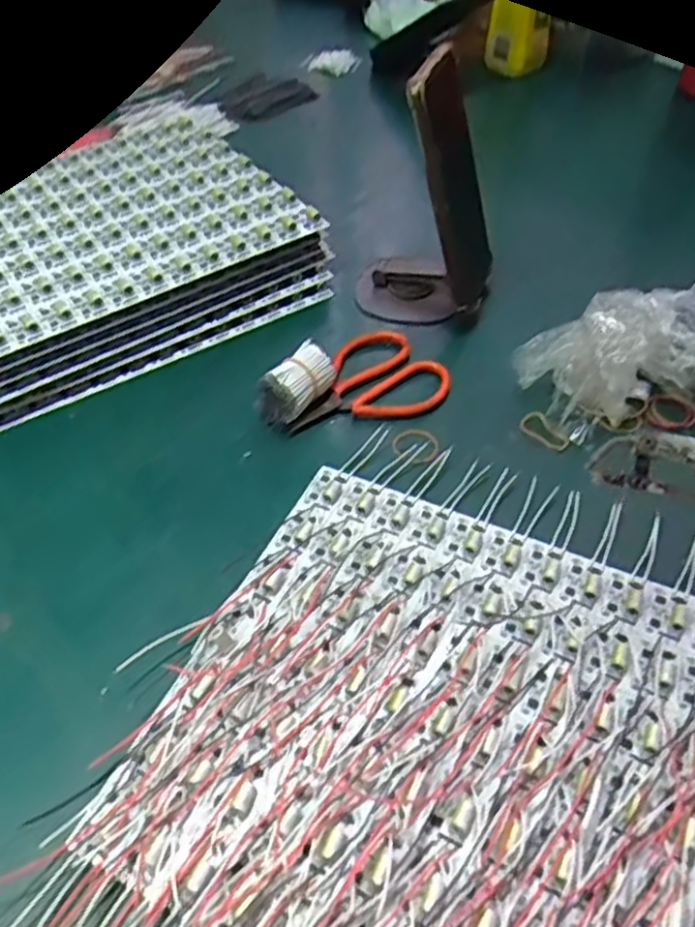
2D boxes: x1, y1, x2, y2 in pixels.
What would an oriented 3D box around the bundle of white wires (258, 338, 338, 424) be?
[{"bbox_3d":[-0.034,-0.052,0.493,0.052,0.033,0.035,-36,59,-26],"label":"bundle of white wires"}]

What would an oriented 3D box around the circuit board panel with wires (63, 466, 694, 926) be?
[{"bbox_3d":[0.056,0.129,0.336,0.280,0.012,0.250,21,53,16],"label":"circuit board panel with wires"}]

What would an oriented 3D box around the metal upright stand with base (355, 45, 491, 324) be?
[{"bbox_3d":[0.059,-0.185,0.509,0.098,0.163,0.075,9,51,7],"label":"metal upright stand with base"}]

